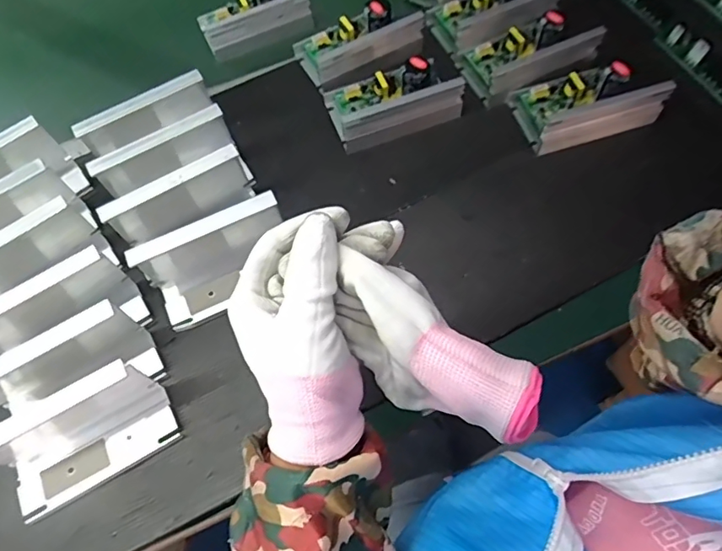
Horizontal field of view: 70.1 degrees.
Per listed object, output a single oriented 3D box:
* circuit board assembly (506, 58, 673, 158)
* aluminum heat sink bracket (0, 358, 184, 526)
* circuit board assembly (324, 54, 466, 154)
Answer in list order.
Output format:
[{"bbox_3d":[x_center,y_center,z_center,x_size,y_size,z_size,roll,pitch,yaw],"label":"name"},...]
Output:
[{"bbox_3d":[0.228,-0.185,0.521,0.122,0.061,0.084,-17,64,-4],"label":"circuit board assembly"},{"bbox_3d":[-0.224,0.122,0.396,0.137,0.076,0.073,-29,65,-10],"label":"aluminum heat sink bracket"},{"bbox_3d":[0.034,-0.189,0.538,0.129,0.056,0.082,-15,64,-3],"label":"circuit board assembly"}]

